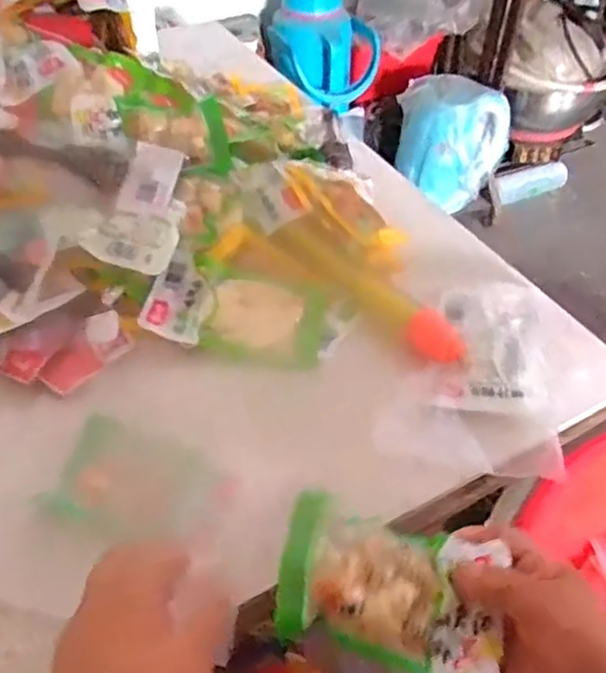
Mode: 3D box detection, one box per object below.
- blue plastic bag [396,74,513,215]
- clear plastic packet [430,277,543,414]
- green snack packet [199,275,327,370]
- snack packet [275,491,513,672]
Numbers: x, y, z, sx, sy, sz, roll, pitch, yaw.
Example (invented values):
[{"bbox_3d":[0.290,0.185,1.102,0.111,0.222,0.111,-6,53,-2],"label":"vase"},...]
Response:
[{"bbox_3d":[0.283,-0.374,1.263,0.210,0.198,0.125,13,48,11],"label":"blue plastic bag"},{"bbox_3d":[0.144,0.002,0.515,0.076,0.010,0.141,9,48,7],"label":"clear plastic packet"},{"bbox_3d":[-0.030,-0.014,0.526,0.093,0.007,0.076,7,68,-3],"label":"green snack packet"},{"bbox_3d":[0.047,0.133,0.347,0.115,0.030,0.072,10,48,8],"label":"snack packet"}]

